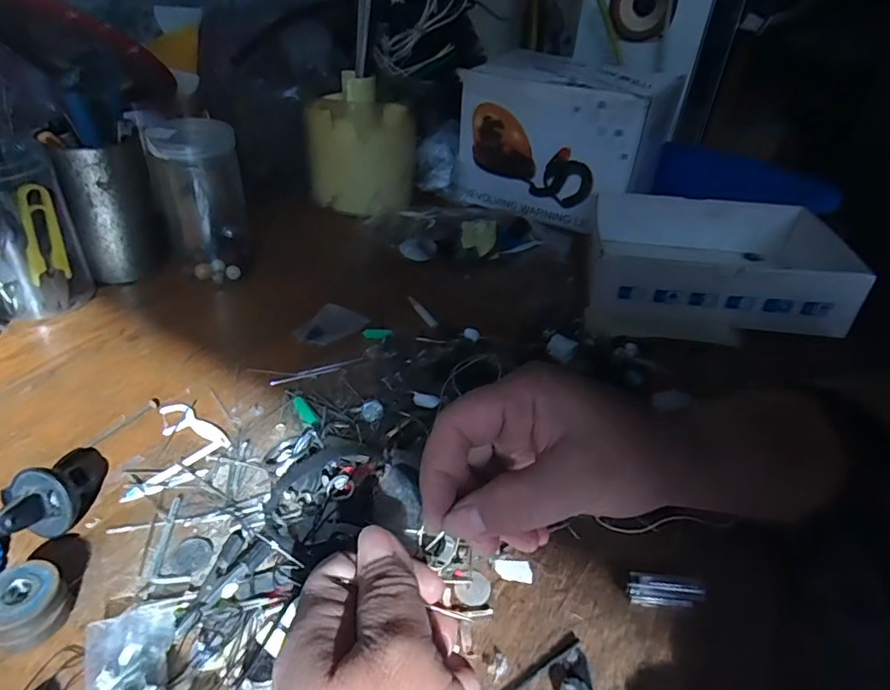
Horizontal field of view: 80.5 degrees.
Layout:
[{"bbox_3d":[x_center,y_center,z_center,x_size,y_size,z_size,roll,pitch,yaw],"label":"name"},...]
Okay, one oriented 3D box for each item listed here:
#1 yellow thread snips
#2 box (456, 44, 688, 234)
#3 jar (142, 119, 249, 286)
[{"bbox_3d":[-0.293,-0.067,0.389,0.006,0.099,0.031,23,40,25],"label":"yellow thread snips"},{"bbox_3d":[0.133,-0.234,0.598,0.204,0.148,0.133,23,40,24],"label":"box"},{"bbox_3d":[-0.205,-0.118,0.450,0.067,0.129,0.055,-17,41,-26],"label":"jar"}]

